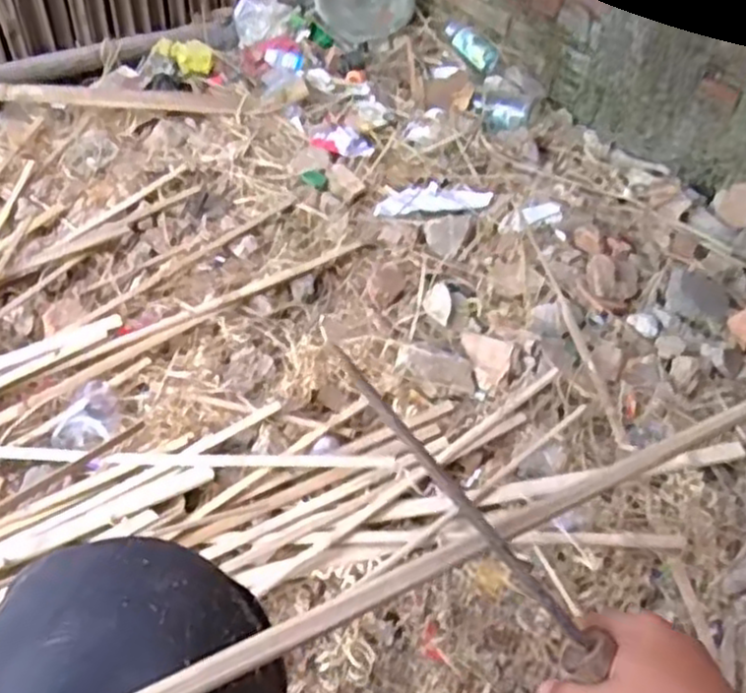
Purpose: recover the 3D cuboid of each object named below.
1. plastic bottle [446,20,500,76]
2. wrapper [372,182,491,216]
[{"bbox_3d":[0.202,-0.619,1.544,0.054,0.043,0.182,-20,53,-20],"label":"plastic bottle"},{"bbox_3d":[0.096,-0.252,1.266,0.197,0.016,0.079,-9,48,-15],"label":"wrapper"}]

